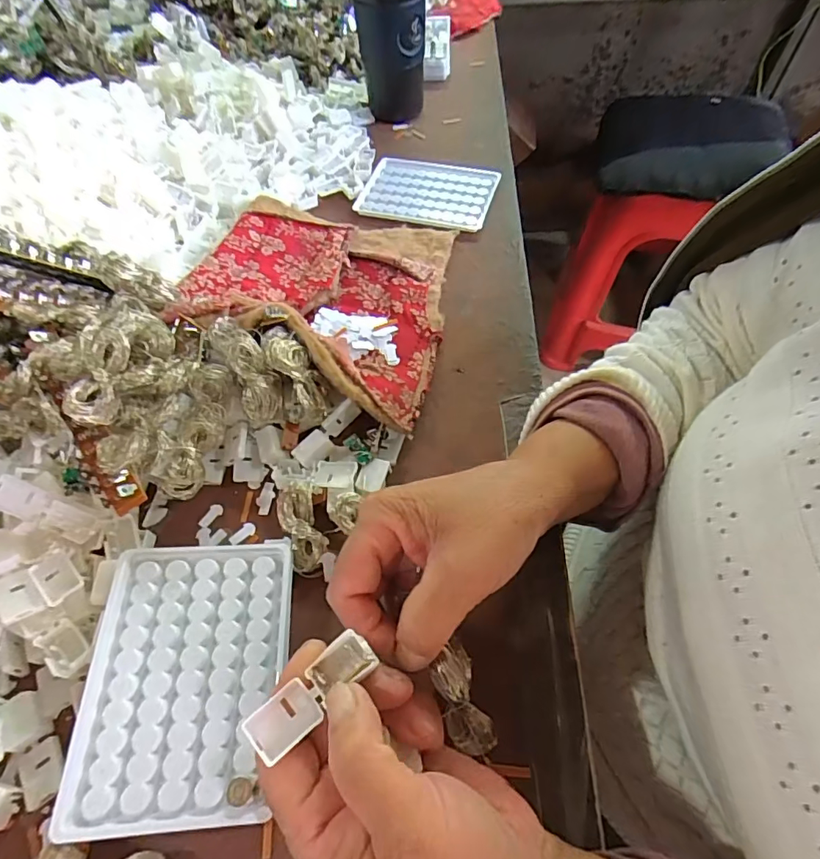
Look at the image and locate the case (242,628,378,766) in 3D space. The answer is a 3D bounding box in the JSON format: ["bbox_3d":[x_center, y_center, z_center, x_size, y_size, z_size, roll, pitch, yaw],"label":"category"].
[{"bbox_3d":[-0.039,0.106,0.199,0.054,0.011,0.020,-38,69,-22],"label":"case"}]

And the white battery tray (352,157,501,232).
[{"bbox_3d":[0.018,-0.240,0.499,0.128,0.015,0.096,18,59,6],"label":"white battery tray"}]

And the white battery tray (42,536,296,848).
[{"bbox_3d":[-0.116,0.123,0.254,0.097,0.011,0.129,-1,59,-6],"label":"white battery tray"}]

